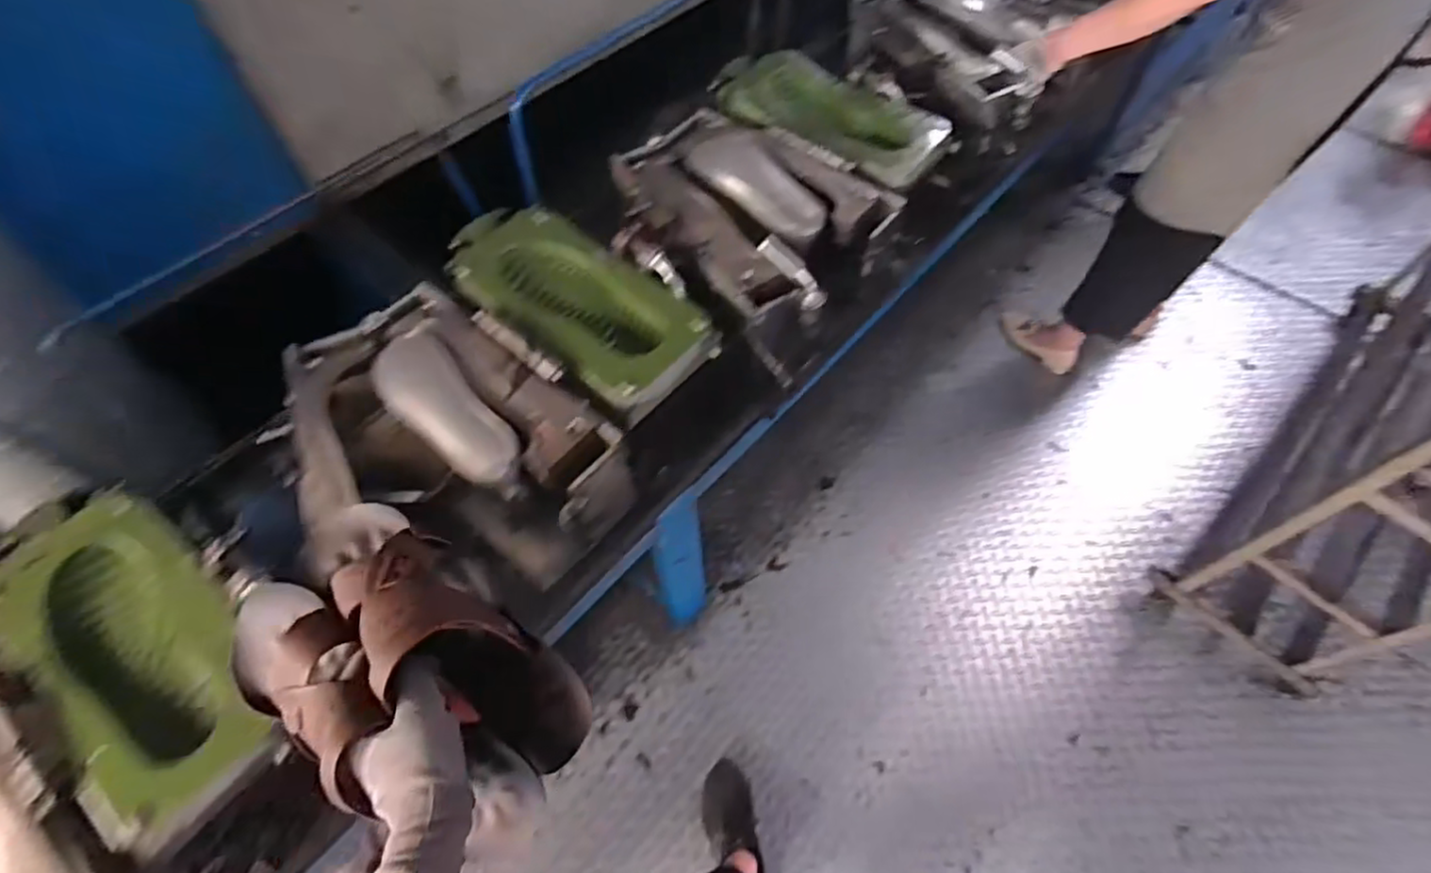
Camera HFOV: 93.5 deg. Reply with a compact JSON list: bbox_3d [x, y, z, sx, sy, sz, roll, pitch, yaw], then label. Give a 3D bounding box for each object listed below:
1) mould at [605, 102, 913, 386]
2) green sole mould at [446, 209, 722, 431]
[{"bbox_3d":[0.023,-0.339,0.999,0.424,0.089,0.354,36,61,18],"label":"mould"},{"bbox_3d":[-0.191,-0.185,0.896,0.395,0.039,0.188,38,62,19],"label":"green sole mould"}]

